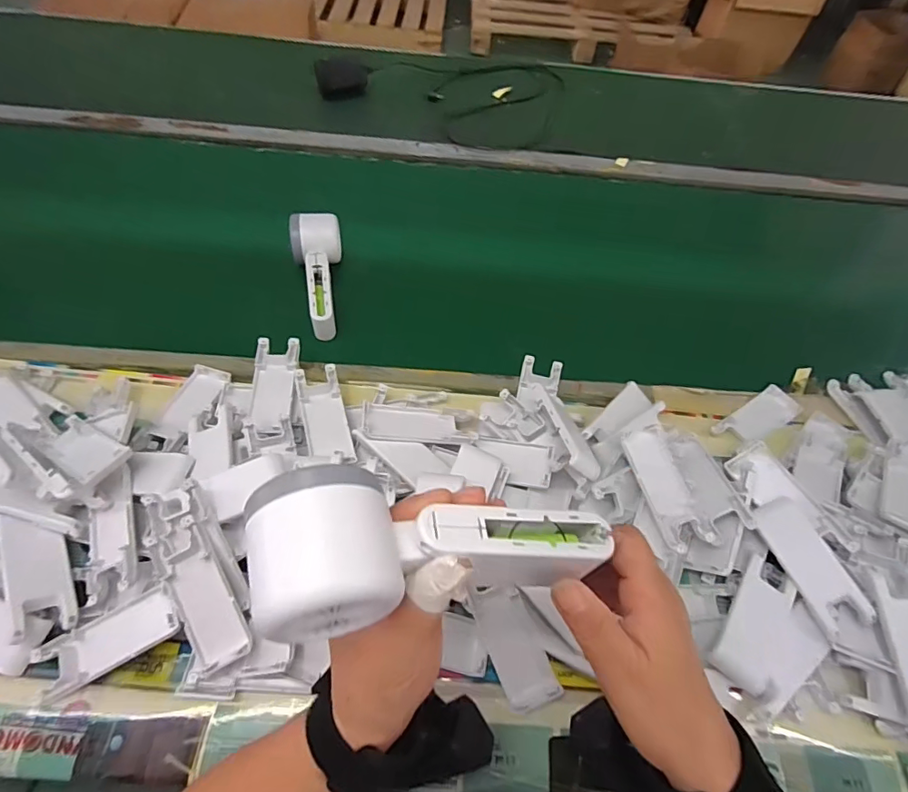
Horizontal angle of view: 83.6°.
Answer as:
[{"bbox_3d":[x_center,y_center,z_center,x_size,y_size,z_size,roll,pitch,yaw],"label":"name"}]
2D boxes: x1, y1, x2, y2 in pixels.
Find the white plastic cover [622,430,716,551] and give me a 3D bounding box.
[{"bbox_3d":[0.178,0.076,0.426,0.042,0.014,0.100,-15,71,-14],"label":"white plastic cover"}]

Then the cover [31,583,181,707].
[{"bbox_3d":[-0.243,0.173,0.362,0.101,0.014,0.042,-26,62,-5],"label":"cover"}]

